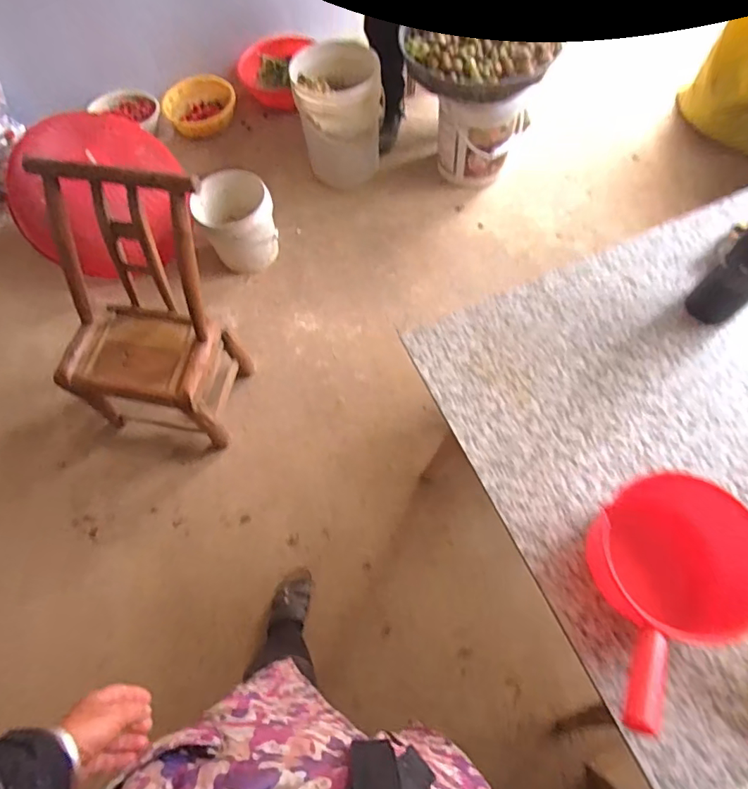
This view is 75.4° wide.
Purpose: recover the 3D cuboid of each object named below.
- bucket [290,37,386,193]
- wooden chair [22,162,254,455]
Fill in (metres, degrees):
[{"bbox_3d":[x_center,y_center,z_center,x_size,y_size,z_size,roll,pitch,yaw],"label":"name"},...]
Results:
[{"bbox_3d":[-0.115,-0.991,1.728,0.304,0.339,0.344,-4,68,0],"label":"bucket"},{"bbox_3d":[-0.589,-0.187,1.213,0.384,0.616,0.390,10,69,5],"label":"wooden chair"}]

